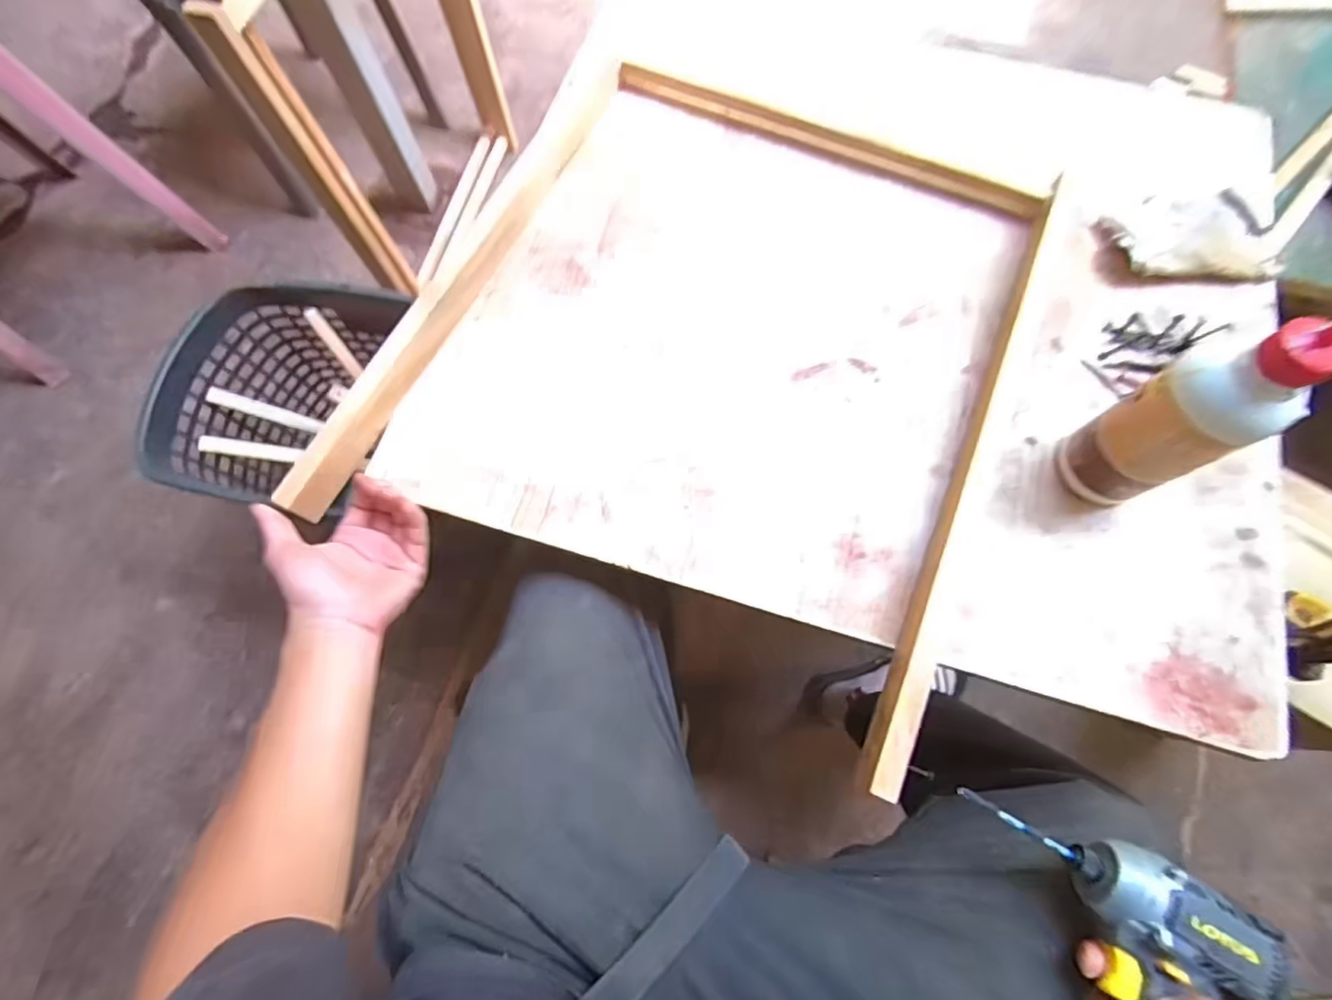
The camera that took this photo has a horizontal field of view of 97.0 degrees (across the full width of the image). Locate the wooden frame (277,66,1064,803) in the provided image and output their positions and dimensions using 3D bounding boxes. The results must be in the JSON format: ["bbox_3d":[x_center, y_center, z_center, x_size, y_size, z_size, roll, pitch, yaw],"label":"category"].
[{"bbox_3d":[0.051,-0.160,0.527,0.514,0.041,0.605,25,72,8],"label":"wooden frame"}]

